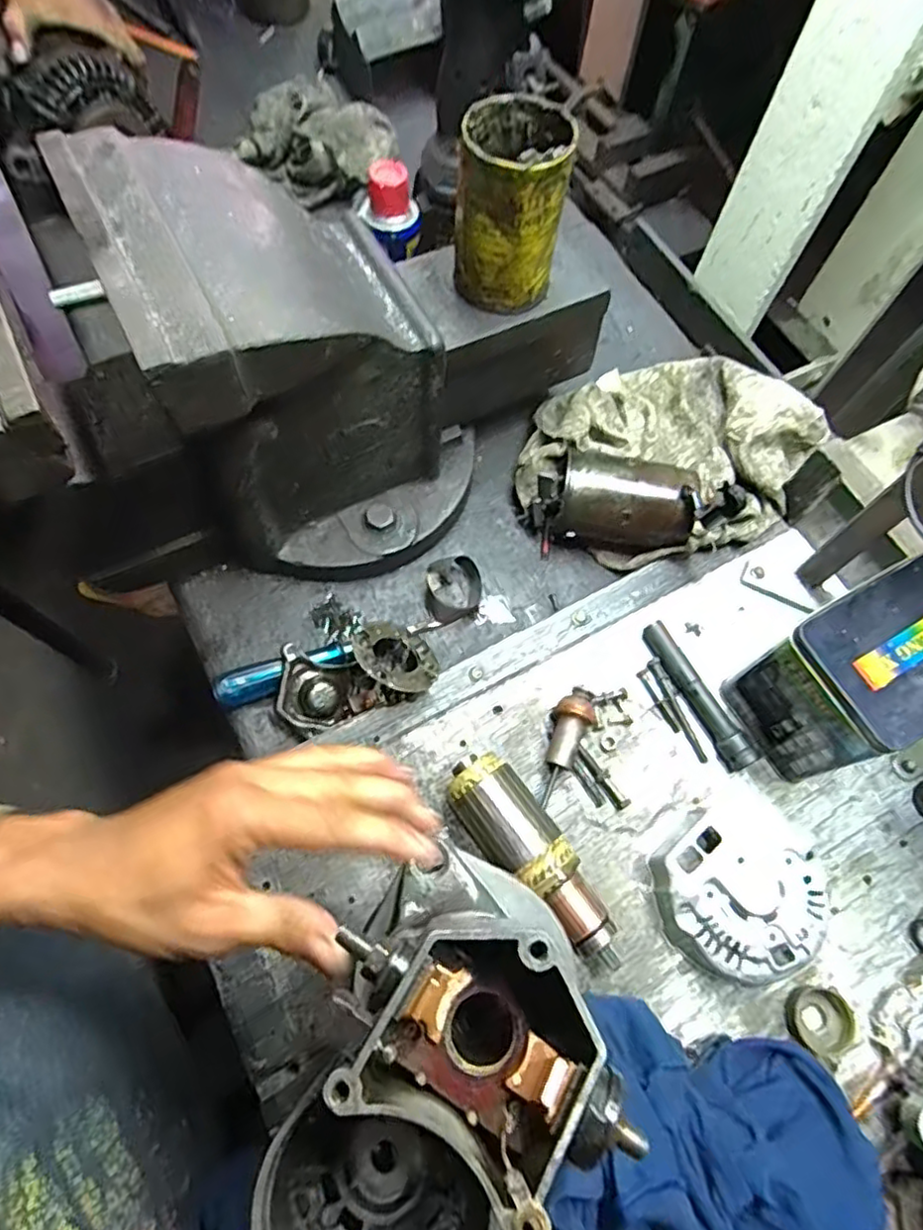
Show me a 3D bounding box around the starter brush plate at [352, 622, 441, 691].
[{"bbox_3d":[-0.052,0.033,0.513,0.070,0.011,0.070,5,43,-38],"label":"starter brush plate"}]

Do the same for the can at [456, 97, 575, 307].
[{"bbox_3d":[0.034,-0.290,0.469,0.076,0.111,0.076,5,68,-1],"label":"can"}]

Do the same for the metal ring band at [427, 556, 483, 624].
[{"bbox_3d":[-0.006,-0.022,0.565,0.047,0.020,0.055,-3,68,-5],"label":"metal ring band"}]

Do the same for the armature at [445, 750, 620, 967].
[{"bbox_3d":[0.048,0.168,0.445,0.049,0.052,0.152,-34,74,-15],"label":"armature"}]

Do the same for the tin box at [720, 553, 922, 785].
[{"bbox_3d":[0.279,0.043,0.462,0.125,0.130,0.088,-27,70,-12],"label":"tin box"}]

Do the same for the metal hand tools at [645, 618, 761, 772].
[{"bbox_3d":[0.182,0.062,0.510,0.020,0.023,0.126,-27,70,-12],"label":"metal hand tools"}]

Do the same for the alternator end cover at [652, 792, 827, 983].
[{"bbox_3d":[0.191,0.189,0.448,0.113,0.037,0.111,-19,69,-9],"label":"alternator end cover"}]

